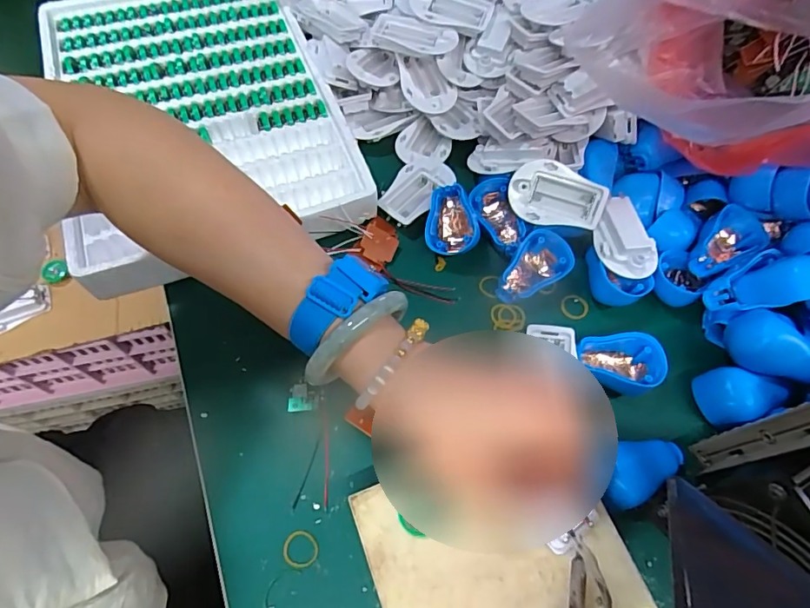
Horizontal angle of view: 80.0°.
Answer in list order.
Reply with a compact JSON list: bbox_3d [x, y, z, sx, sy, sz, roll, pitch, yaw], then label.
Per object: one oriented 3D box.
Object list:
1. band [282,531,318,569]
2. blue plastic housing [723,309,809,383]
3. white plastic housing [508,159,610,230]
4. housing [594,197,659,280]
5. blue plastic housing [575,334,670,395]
[{"bbox_3d":[-0.070,0.164,0.323,0.023,0.004,0.022,1,63,-2],"label":"band"},{"bbox_3d":[0.280,0.035,0.366,0.063,0.029,0.035,35,67,15],"label":"blue plastic housing"},{"bbox_3d":[0.133,-0.095,0.425,0.079,0.018,0.052,14,105,6],"label":"white plastic housing"},{"bbox_3d":[0.185,-0.055,0.411,0.045,0.018,0.068,-17,64,-10],"label":"housing"},{"bbox_3d":[0.170,0.048,0.380,0.057,0.030,0.045,0,63,-2],"label":"blue plastic housing"}]

